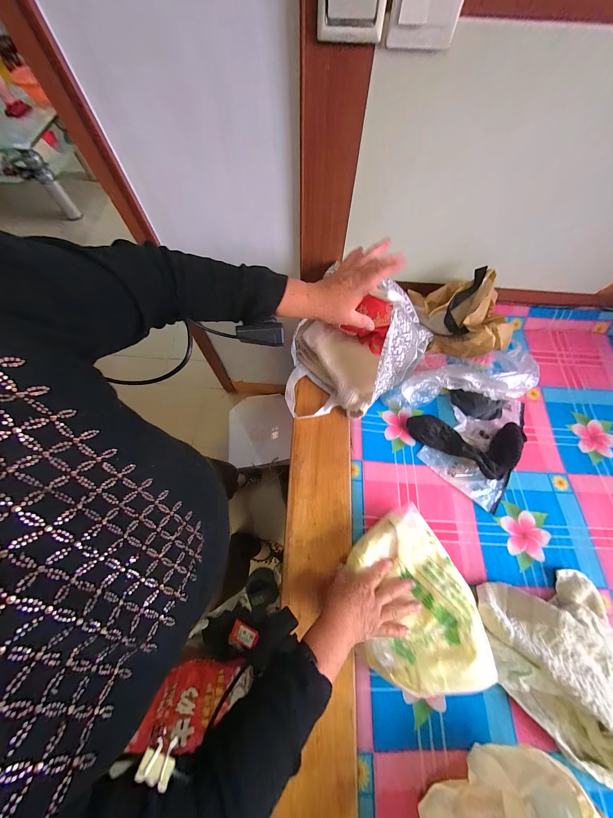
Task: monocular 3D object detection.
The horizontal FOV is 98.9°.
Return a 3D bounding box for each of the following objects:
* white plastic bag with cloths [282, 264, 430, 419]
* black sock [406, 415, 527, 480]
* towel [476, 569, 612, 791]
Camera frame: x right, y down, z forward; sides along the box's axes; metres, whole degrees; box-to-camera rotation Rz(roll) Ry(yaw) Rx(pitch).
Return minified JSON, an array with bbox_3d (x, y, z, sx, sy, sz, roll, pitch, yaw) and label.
[{"bbox_3d":[0.125,-0.112,0.572,0.324,0.178,0.202,-6,67,-4],"label":"white plastic bag with cloths"},{"bbox_3d":[0.363,0.087,0.600,0.247,0.058,0.125,5,68,1],"label":"black sock"},{"bbox_3d":[0.455,0.452,0.428,0.284,0.091,0.304,-9,68,-4],"label":"towel"}]

